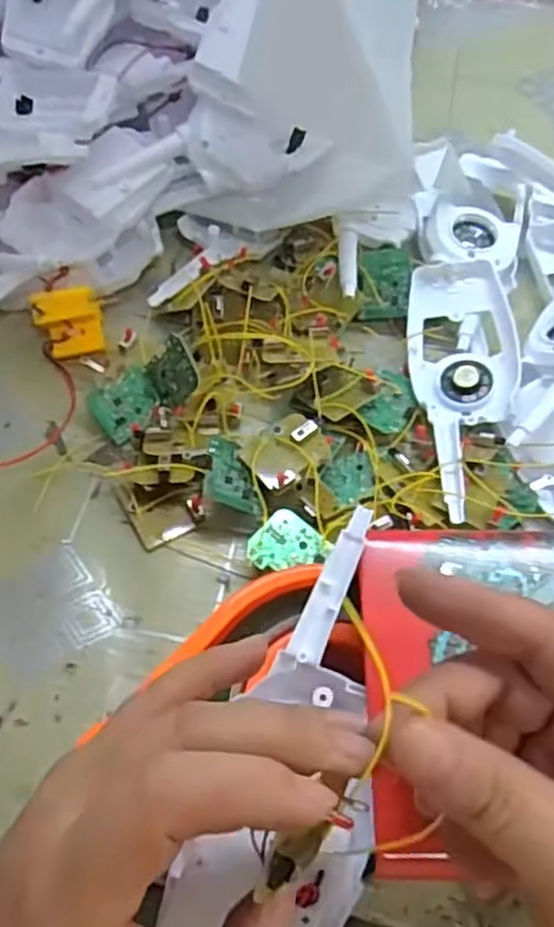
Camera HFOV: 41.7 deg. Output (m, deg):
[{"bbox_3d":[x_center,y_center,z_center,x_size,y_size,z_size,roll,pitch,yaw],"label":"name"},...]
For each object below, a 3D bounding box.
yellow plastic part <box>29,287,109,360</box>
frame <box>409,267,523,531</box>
[{"bbox_3d":[-0.119,-0.081,0.422,0.037,0.038,0.021,-20,62,-13],"label":"yellow plastic part"},{"bbox_3d":[0.105,-0.048,0.402,0.056,0.016,0.166,3,59,0],"label":"frame"}]

